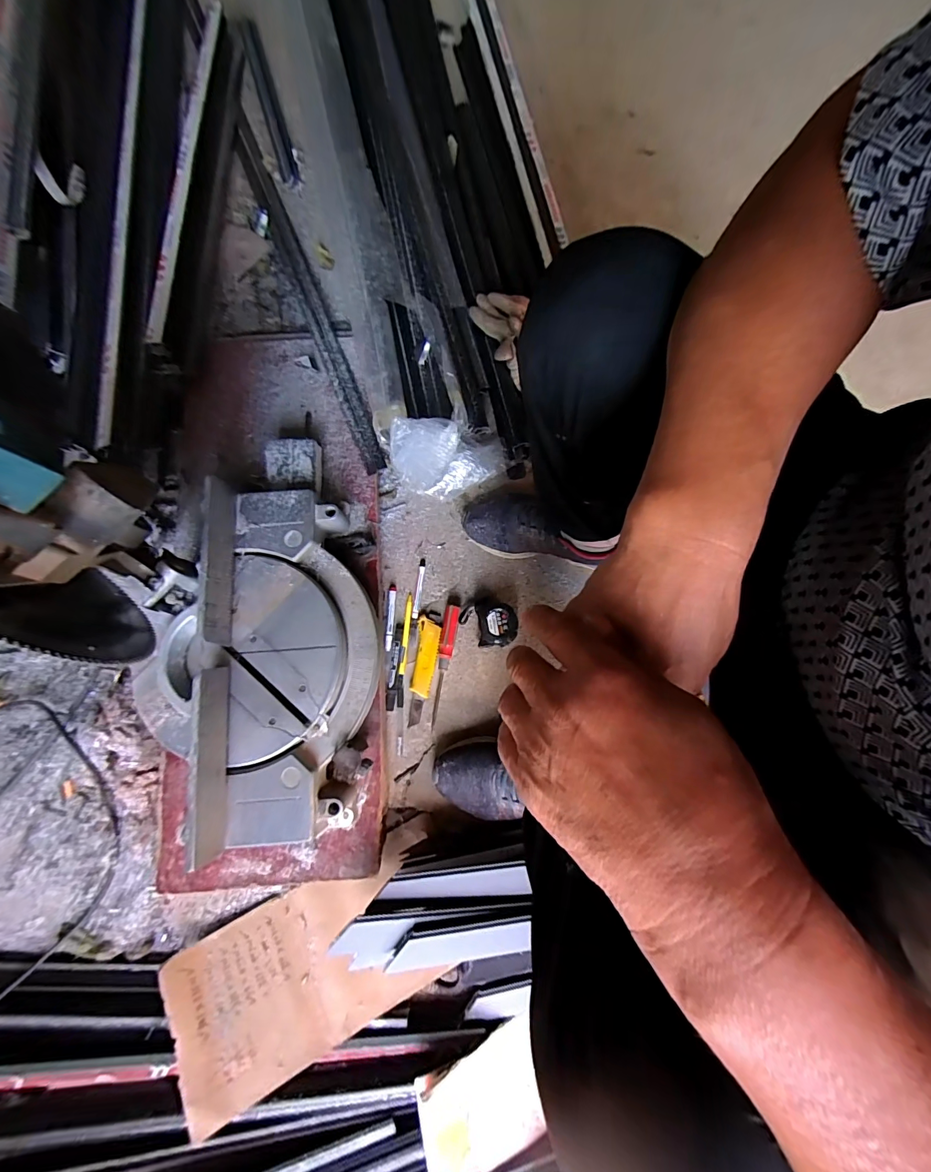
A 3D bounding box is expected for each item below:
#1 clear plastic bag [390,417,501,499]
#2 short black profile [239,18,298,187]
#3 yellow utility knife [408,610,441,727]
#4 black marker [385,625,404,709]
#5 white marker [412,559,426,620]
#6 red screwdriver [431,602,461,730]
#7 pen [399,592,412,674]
[{"bbox_3d":[-0.028,-0.218,0.701,0.189,0.120,0.110,-7,78,-3],"label":"clear plastic bag"},{"bbox_3d":[-0.412,-1.010,0.872,0.035,0.034,0.426,-17,79,-5],"label":"short black profile"},{"bbox_3d":[-0.065,0.129,0.670,0.037,0.016,0.178,6,78,0],"label":"yellow utility knife"},{"bbox_3d":[-0.113,0.127,0.669,0.016,0.010,0.135,5,78,-1],"label":"black marker"},{"bbox_3d":[-0.078,0.003,0.702,0.011,0.007,0.102,7,78,0],"label":"white marker"},{"bbox_3d":[-0.035,0.125,0.672,0.023,0.025,0.187,10,78,0],"label":"red screwdriver"},{"bbox_3d":[-0.097,0.075,0.685,0.010,0.008,0.133,5,78,-1],"label":"pen"}]

